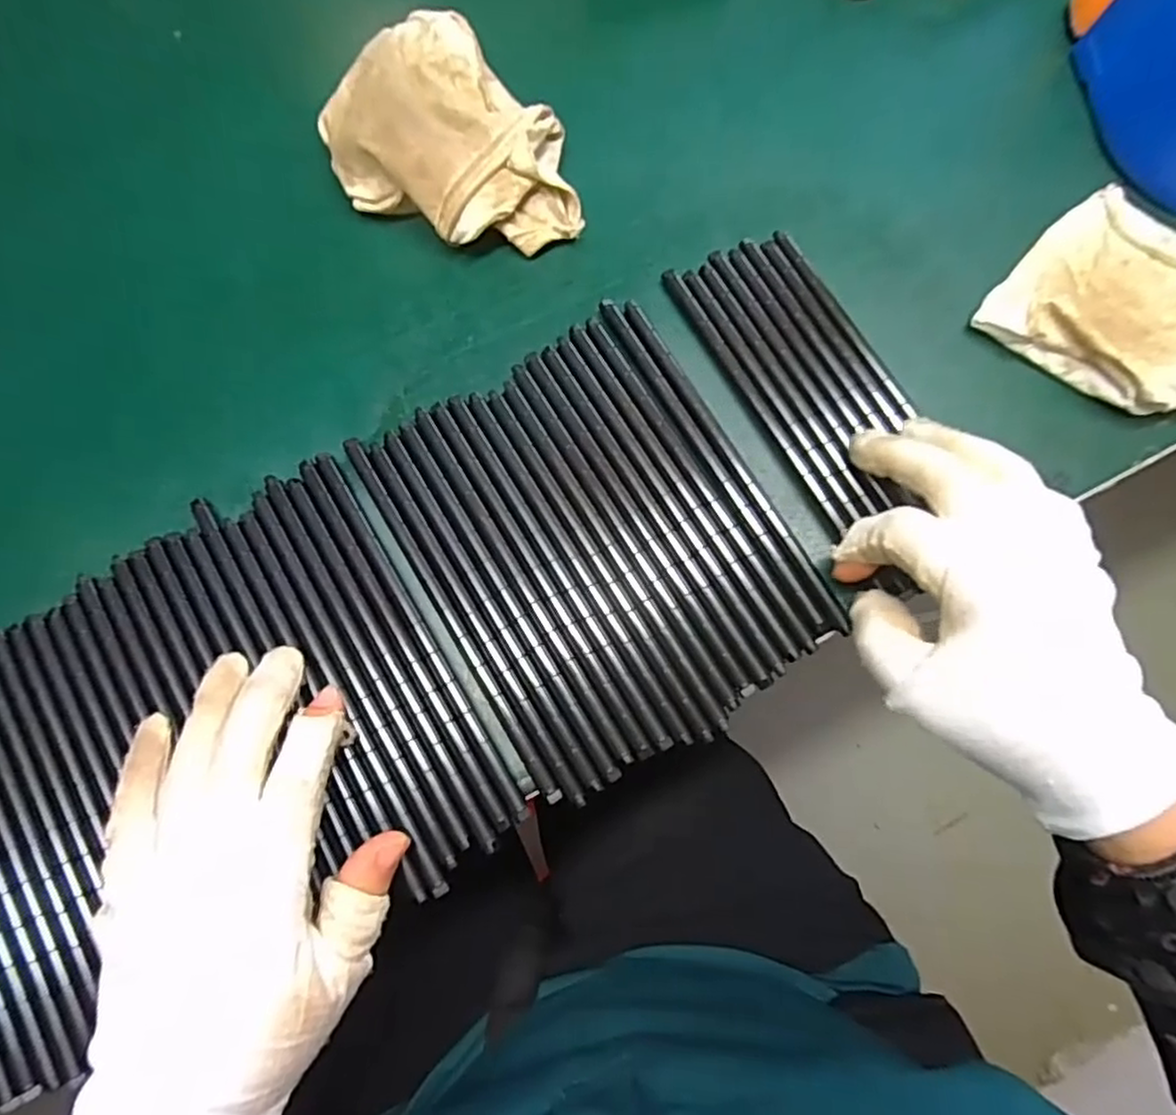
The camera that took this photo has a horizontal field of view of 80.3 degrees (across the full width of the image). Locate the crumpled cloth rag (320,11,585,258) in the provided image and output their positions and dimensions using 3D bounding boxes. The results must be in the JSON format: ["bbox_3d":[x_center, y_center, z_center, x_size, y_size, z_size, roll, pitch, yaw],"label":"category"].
[{"bbox_3d":[-0.069,-0.197,0.329,0.100,0.030,0.123,-21,76,-5],"label":"crumpled cloth rag"}]

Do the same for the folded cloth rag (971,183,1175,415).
[{"bbox_3d":[0.242,-0.116,0.308,0.099,0.024,0.093,33,78,9],"label":"folded cloth rag"}]

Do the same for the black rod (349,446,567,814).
[{"bbox_3d":[-0.058,0.022,0.287,0.008,0.004,0.171,-31,77,-7],"label":"black rod"}]

